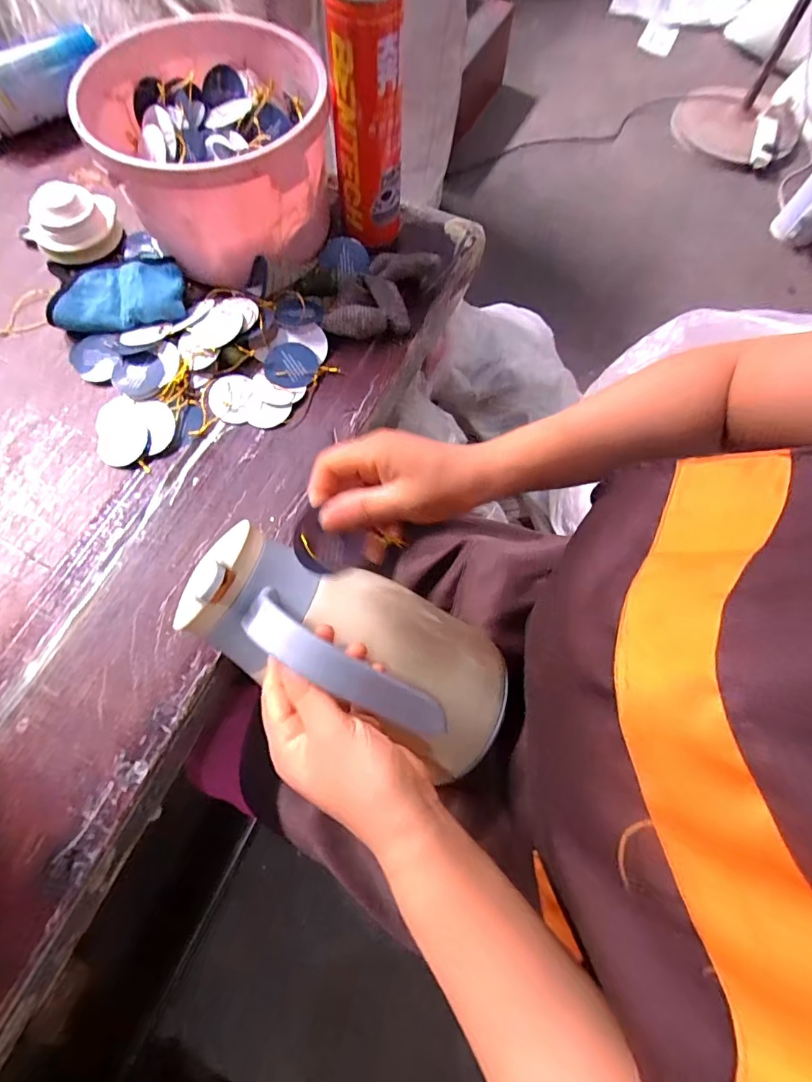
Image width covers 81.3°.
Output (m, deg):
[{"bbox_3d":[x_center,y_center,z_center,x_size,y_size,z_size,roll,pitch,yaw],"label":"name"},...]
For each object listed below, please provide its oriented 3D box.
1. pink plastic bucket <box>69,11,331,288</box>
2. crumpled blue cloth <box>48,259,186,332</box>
[{"bbox_3d":[-0.185,-0.379,0.482,0.216,0.133,0.206,-4,70,-3],"label":"pink plastic bucket"},{"bbox_3d":[-0.290,-0.249,0.486,0.124,0.031,0.074,-4,70,-3],"label":"crumpled blue cloth"}]

